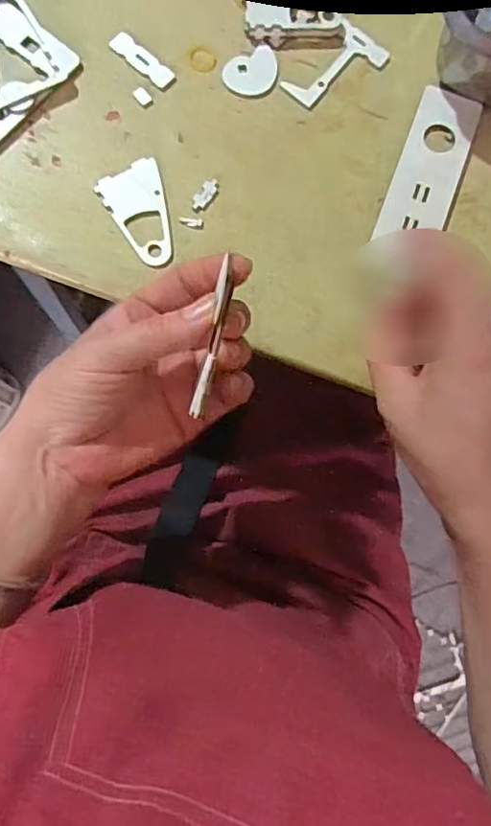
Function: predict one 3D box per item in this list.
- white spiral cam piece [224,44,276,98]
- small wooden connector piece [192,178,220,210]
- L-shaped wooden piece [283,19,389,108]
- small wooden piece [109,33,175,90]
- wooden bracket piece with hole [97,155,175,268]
[{"bbox_3d":[0.006,-0.244,0.400,0.041,0.004,0.033,-29,85,-10],"label":"white spiral cam piece"},{"bbox_3d":[-0.027,-0.149,0.382,0.010,0.004,0.027,33,80,-1],"label":"small wooden connector piece"},{"bbox_3d":[0.066,-0.251,0.411,0.080,0.004,0.039,-42,88,-11],"label":"L-shaped wooden piece"},{"bbox_3d":[-0.072,-0.248,0.393,0.049,0.004,0.016,37,79,0],"label":"small wooden piece"},{"bbox_3d":[-0.066,-0.133,0.375,0.043,0.004,0.071,-29,85,-10],"label":"wooden bracket piece with hole"}]

